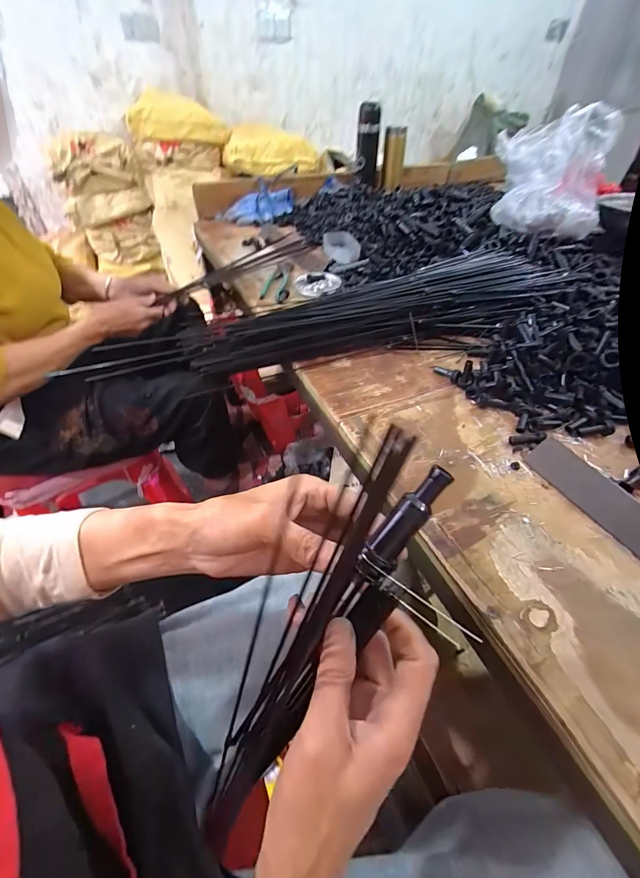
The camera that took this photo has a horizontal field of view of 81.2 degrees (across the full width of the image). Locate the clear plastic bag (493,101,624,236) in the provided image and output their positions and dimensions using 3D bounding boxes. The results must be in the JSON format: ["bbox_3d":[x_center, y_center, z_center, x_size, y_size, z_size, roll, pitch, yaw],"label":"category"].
[{"bbox_3d":[0.478,-0.555,0.776,0.228,0.191,0.182,24,50,21],"label":"clear plastic bag"}]

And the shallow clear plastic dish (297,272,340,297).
[{"bbox_3d":[-0.003,-0.316,0.759,0.085,0.020,0.085,-5,46,-4],"label":"shallow clear plastic dish"}]

